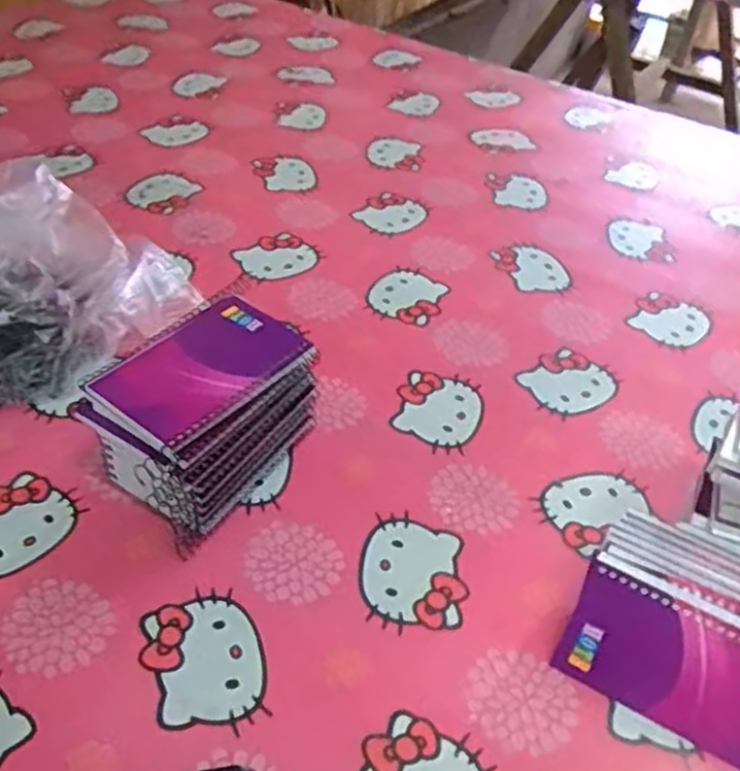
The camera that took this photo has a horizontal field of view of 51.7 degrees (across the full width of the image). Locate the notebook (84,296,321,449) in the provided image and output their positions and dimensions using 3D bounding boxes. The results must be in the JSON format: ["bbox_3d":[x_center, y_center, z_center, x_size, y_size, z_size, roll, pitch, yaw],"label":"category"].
[{"bbox_3d":[-0.114,-0.013,0.511,0.089,0.015,0.127,30,48,23],"label":"notebook"}]

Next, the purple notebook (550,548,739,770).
[{"bbox_3d":[0.182,0.163,0.449,0.130,0.083,0.006,24,17,20],"label":"purple notebook"}]

